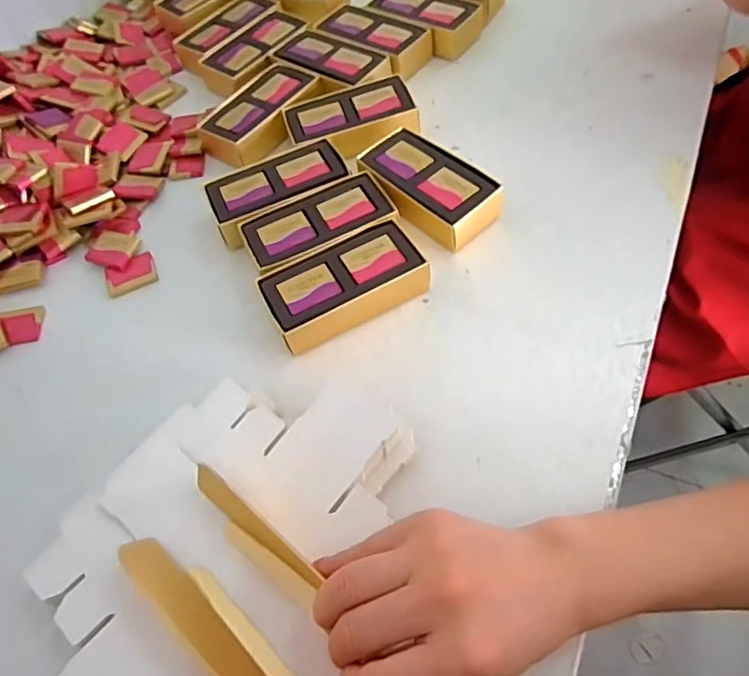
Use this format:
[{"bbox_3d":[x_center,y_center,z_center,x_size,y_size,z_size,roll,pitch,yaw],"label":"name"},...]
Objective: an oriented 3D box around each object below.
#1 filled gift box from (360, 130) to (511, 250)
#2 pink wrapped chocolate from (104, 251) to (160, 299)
[{"bbox_3d":[0.040,-0.123,0.458,0.068,0.027,0.115,-42,61,-17],"label":"filled gift box"},{"bbox_3d":[-0.200,-0.053,0.469,0.040,0.004,0.033,-24,57,-7],"label":"pink wrapped chocolate"}]

